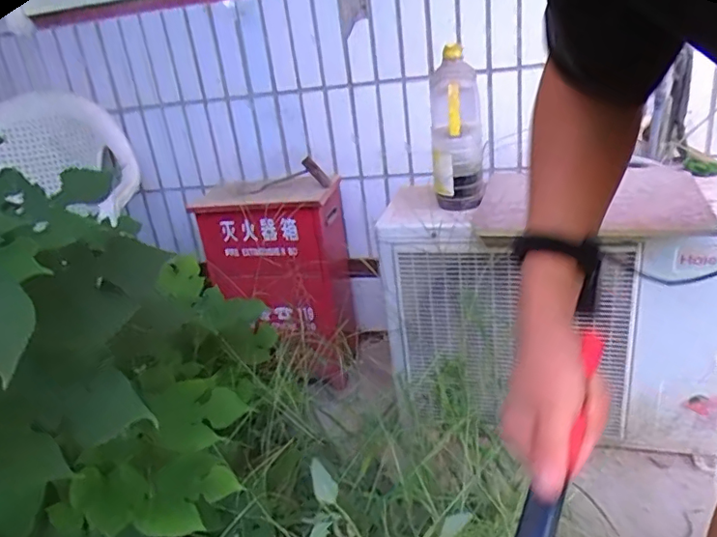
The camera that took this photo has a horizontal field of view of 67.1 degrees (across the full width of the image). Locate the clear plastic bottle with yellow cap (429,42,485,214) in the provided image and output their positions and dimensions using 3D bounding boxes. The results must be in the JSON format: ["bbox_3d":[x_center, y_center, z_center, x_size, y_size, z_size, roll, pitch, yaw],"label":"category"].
[{"bbox_3d":[0.197,-0.267,1.085,0.102,0.299,0.089,-2,23,13],"label":"clear plastic bottle with yellow cap"}]

